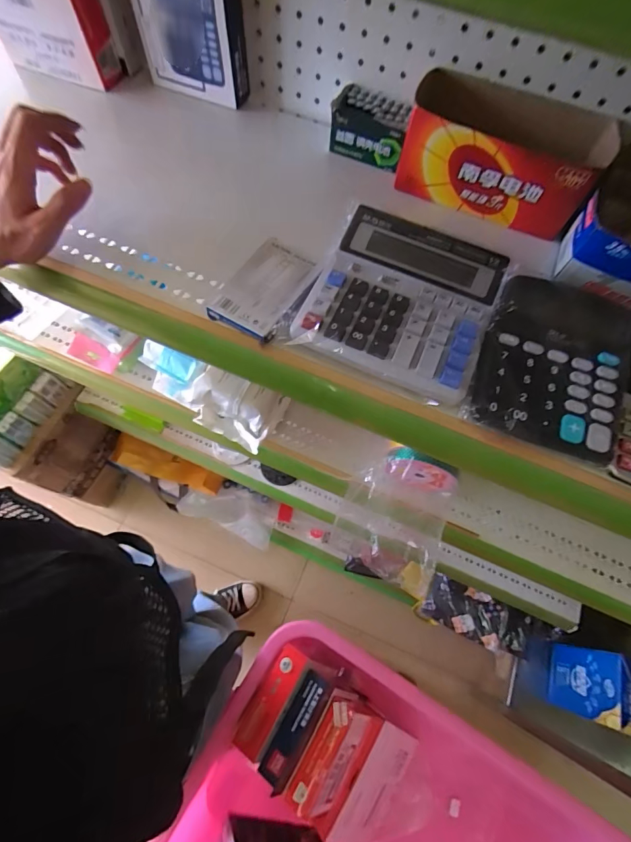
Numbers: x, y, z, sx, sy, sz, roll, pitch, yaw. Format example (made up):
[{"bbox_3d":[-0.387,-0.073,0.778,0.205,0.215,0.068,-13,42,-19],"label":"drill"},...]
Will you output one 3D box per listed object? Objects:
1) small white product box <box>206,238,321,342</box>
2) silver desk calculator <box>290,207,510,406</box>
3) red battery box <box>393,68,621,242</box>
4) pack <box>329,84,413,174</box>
[{"bbox_3d":[-0.044,-0.125,0.369,0.074,0.017,0.103,28,69,8],"label":"small white product box"},{"bbox_3d":[0.081,-0.111,0.356,0.151,0.020,0.156,25,69,7],"label":"silver desk calculator"},{"bbox_3d":[0.194,-0.282,0.427,0.205,0.083,0.094,24,68,7],"label":"red battery box"},{"bbox_3d":[0.065,-0.348,0.473,0.088,0.049,0.064,23,68,6],"label":"pack"}]

